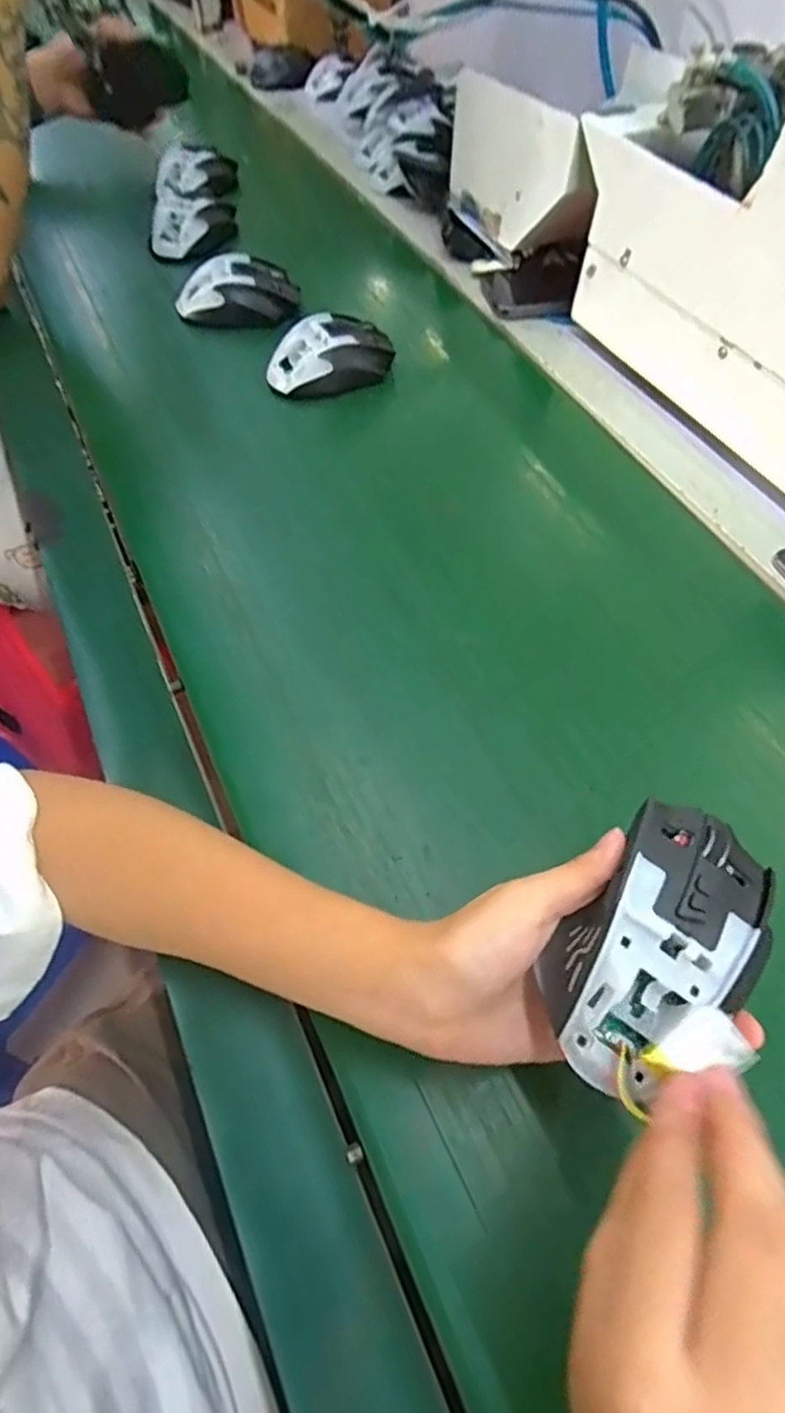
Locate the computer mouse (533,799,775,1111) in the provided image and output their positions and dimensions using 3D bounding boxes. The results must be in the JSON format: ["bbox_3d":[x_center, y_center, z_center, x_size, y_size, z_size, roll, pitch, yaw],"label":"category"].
[{"bbox_3d":[0.103,0.088,0.258,0.060,0.034,0.108,34,61,19],"label":"computer mouse"}]

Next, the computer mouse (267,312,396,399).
[{"bbox_3d":[-0.054,-0.310,0.600,0.115,0.049,0.054,-24,60,-18],"label":"computer mouse"}]

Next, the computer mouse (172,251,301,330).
[{"bbox_3d":[-0.153,-0.408,0.662,0.114,0.046,0.056,-14,57,-12],"label":"computer mouse"}]

